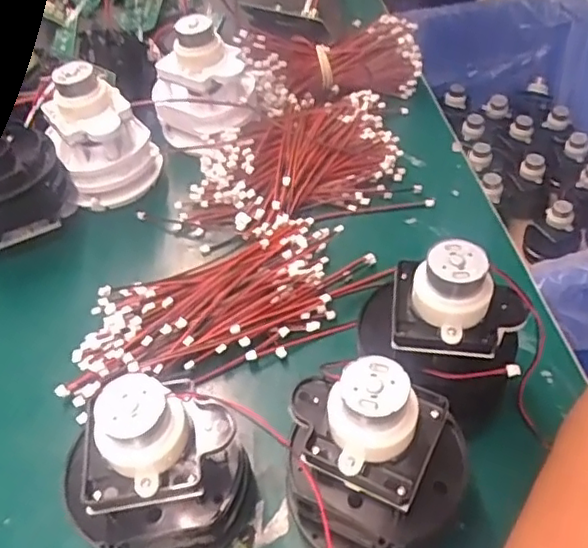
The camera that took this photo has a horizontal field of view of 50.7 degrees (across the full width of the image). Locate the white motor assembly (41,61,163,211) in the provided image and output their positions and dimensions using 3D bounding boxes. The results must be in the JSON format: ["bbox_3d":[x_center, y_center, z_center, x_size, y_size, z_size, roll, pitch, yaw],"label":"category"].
[{"bbox_3d":[-0.118,-0.091,0.389,0.058,0.081,0.063,-12,49,-8],"label":"white motor assembly"}]

